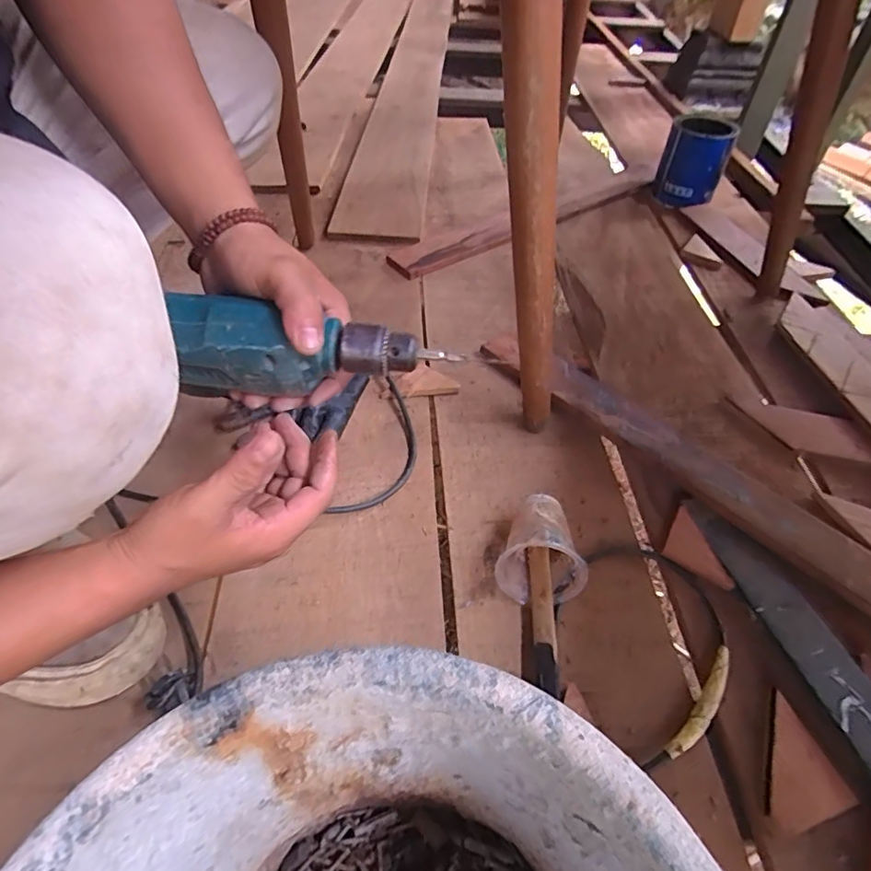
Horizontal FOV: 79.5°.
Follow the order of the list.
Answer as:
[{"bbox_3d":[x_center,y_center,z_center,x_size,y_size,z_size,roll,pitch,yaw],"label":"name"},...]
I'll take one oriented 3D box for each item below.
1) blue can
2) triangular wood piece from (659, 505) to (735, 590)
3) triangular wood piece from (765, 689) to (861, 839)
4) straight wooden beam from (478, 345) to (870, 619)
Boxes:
[{"bbox_3d":[0.454,-0.481,0.915,0.113,0.136,0.099,19,51,15],"label":"blue can"},{"bbox_3d":[0.229,0.105,0.477,0.041,0.015,0.081,-6,49,-6],"label":"triangular wood piece"},{"bbox_3d":[0.249,0.236,0.375,0.055,0.007,0.071,-31,57,8],"label":"triangular wood piece"},{"bbox_3d":[0.282,0.048,0.519,0.068,0.024,0.582,-33,56,-26],"label":"straight wooden beam"}]

